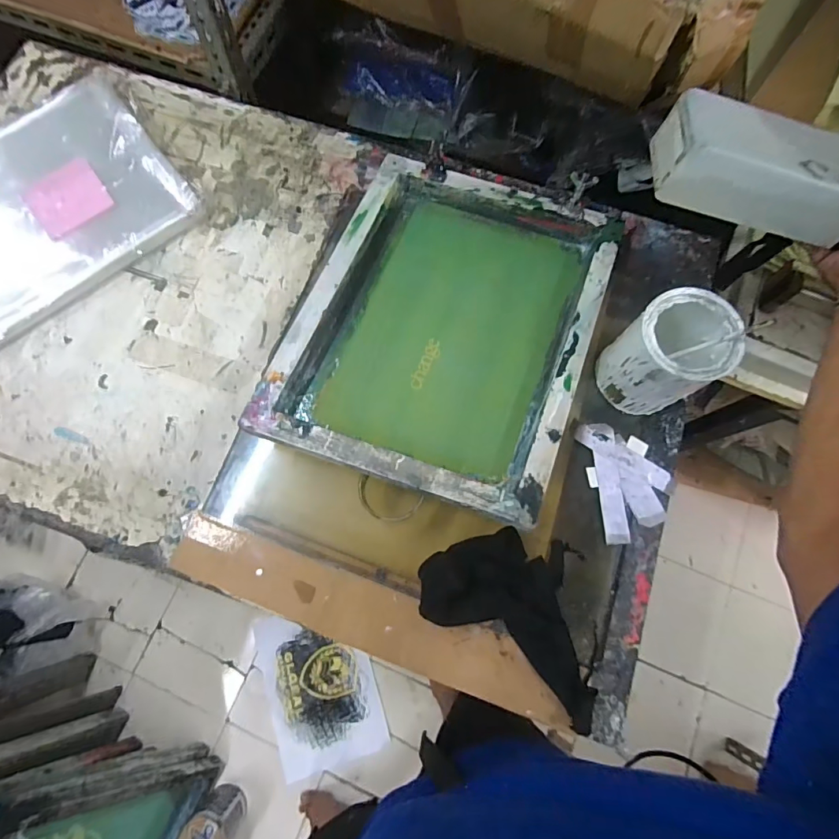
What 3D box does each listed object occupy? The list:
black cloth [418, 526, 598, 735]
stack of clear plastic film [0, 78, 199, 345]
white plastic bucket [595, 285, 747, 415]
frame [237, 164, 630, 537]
[{"bbox_3d":[0.126,0.223,0.538,0.241,0.032,0.152,32,78,8],"label":"black cloth"},{"bbox_3d":[-0.598,-0.310,0.656,0.439,0.032,0.317,-38,79,-9],"label":"stack of clear plastic film"},{"bbox_3d":[0.303,-0.081,0.549,0.108,0.138,0.106,0,76,0],"label":"white plastic bucket"},{"bbox_3d":[0.036,-0.129,0.596,0.367,0.049,0.461,20,73,5],"label":"frame"}]

